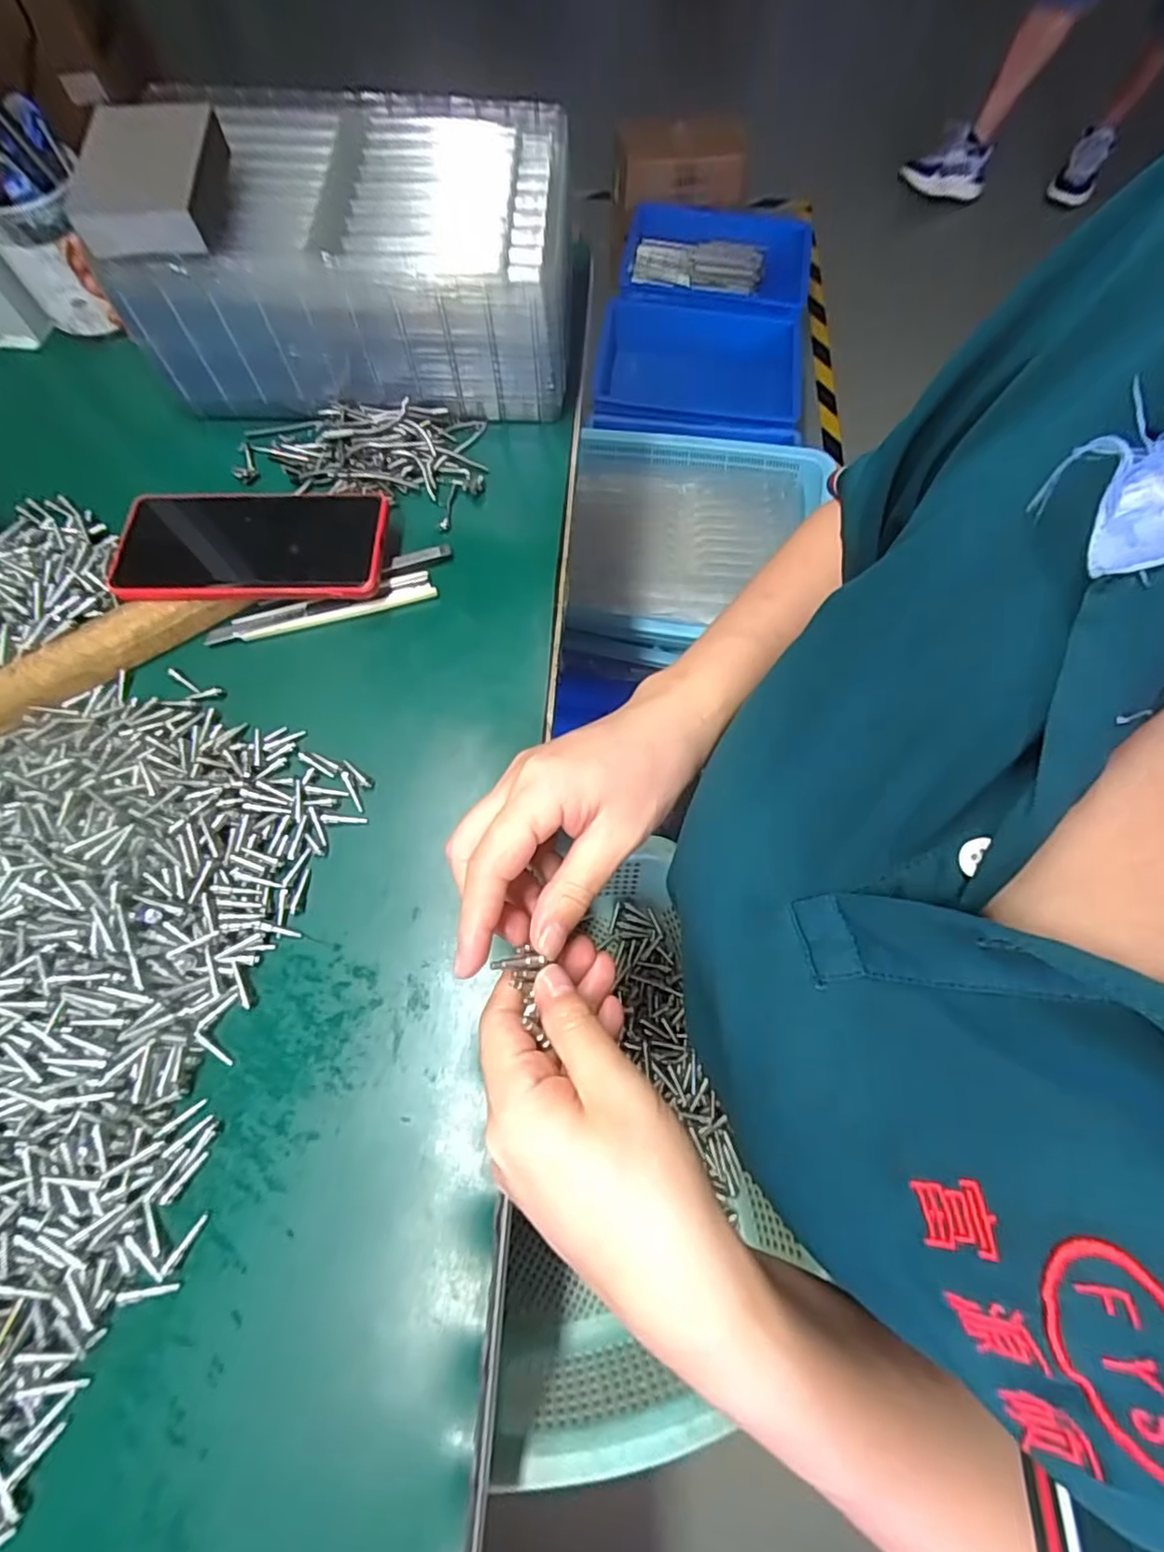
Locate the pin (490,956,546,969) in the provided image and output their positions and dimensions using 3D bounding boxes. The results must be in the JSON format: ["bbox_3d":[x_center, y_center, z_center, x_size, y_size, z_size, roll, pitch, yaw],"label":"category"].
[{"bbox_3d":[-0.026,0.074,0.252,0.021,0.004,0.005,2,66,-23],"label":"pin"}]

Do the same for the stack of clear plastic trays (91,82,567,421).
[{"bbox_3d":[-0.146,-0.351,0.445,0.269,0.119,0.168,2,68,0],"label":"stack of clear plastic trays"}]

